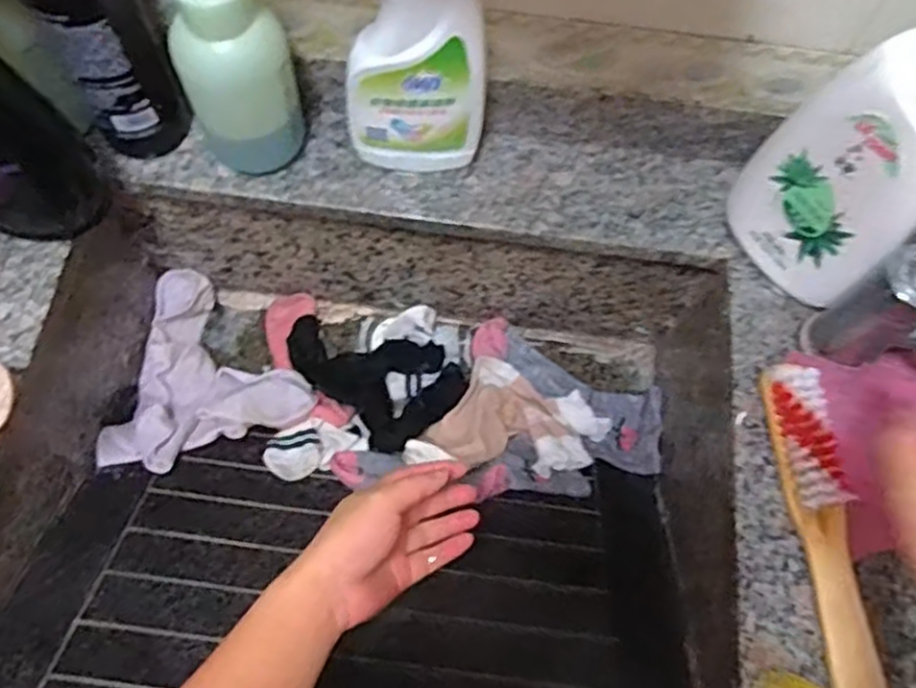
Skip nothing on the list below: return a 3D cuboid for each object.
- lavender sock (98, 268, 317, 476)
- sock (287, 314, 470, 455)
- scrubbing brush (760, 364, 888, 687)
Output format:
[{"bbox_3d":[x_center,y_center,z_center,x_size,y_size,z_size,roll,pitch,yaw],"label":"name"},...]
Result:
[{"bbox_3d":[-0.220,0.029,0.701,0.167,0.054,0.197,7,68,0],"label":"lavender sock"},{"bbox_3d":[-0.082,0.017,0.719,0.110,0.039,0.171,-41,75,-17],"label":"sock"},{"bbox_3d":[0.242,0.122,0.488,0.031,0.036,0.222,-3,68,-3],"label":"scrubbing brush"}]

